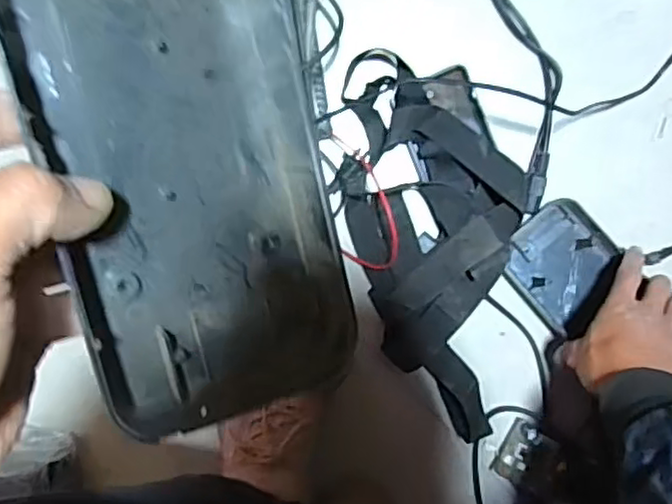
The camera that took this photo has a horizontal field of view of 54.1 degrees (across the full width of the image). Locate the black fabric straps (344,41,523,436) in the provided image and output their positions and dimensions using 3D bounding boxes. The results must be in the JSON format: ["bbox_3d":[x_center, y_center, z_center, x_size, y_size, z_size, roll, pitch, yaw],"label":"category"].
[{"bbox_3d":[0.090,-0.003,0.664,0.164,0.077,0.370,3,96,0],"label":"black fabric straps"}]

